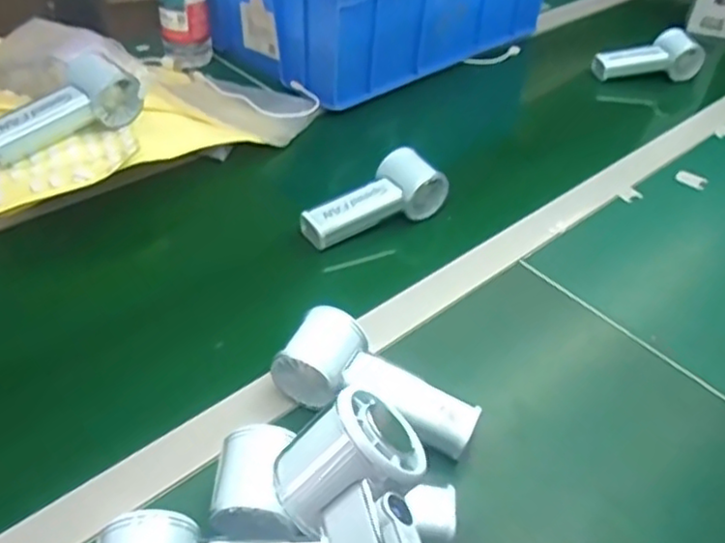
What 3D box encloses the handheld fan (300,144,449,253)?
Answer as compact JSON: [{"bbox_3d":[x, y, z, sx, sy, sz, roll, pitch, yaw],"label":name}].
[{"bbox_3d":[0.012,-0.073,0.683,0.144,0.052,0.055,-25,49,-30],"label":"handheld fan"}]

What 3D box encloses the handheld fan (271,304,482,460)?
[{"bbox_3d":[0.011,0.084,0.499,0.145,0.060,0.050,21,43,19],"label":"handheld fan"}]

